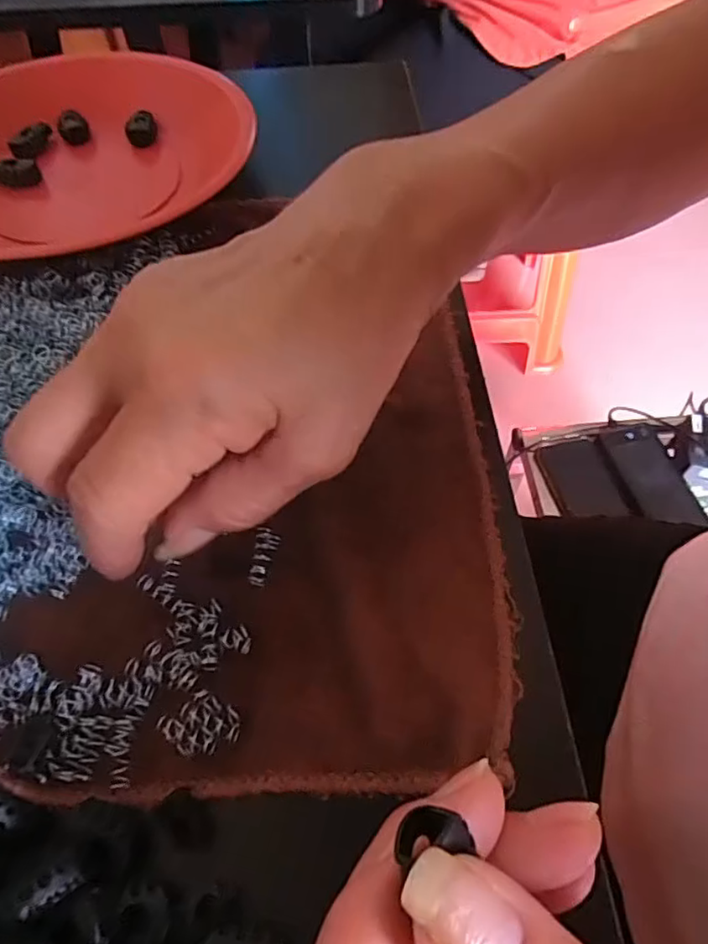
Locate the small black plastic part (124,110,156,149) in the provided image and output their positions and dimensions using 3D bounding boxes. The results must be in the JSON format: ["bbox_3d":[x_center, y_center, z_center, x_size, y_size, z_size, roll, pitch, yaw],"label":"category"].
[{"bbox_3d":[-0.124,-0.200,0.346,0.017,0.015,0.021,-16,60,-8],"label":"small black plastic part"}]

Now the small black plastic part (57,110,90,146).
[{"bbox_3d":[-0.165,-0.203,0.349,0.017,0.015,0.020,-20,61,-10],"label":"small black plastic part"}]

